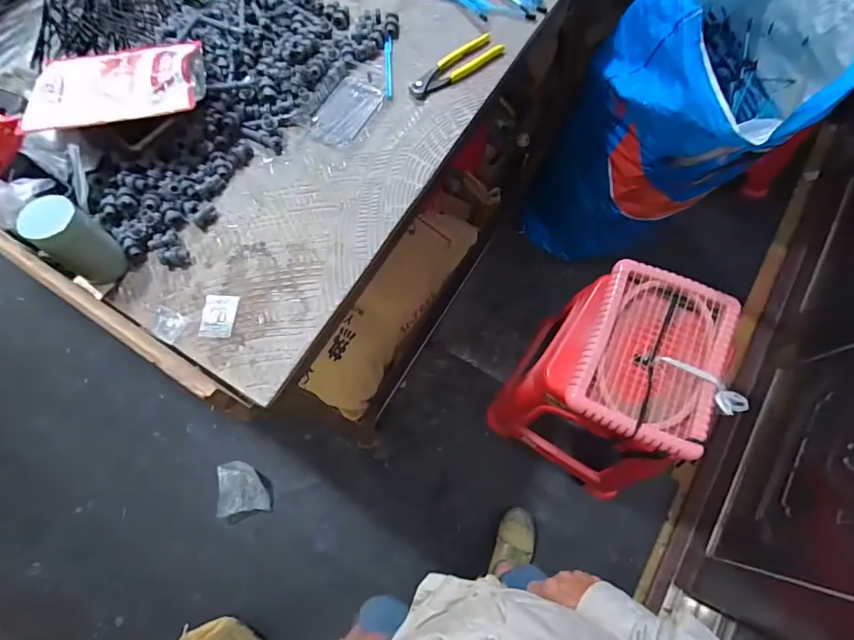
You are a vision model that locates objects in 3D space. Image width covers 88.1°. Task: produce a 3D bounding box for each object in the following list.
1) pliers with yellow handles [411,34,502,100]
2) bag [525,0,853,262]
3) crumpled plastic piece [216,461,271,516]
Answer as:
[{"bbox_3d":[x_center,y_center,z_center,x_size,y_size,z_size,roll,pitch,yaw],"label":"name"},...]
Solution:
[{"bbox_3d":[0.042,-0.397,0.693,0.160,0.015,0.046,-34,72,-9],"label":"pliers with yellow handles"},{"bbox_3d":[0.555,-0.425,1.025,0.384,0.737,0.407,-41,73,-11],"label":"bag"},{"bbox_3d":[-0.515,0.462,1.219,0.131,0.028,0.149,-17,70,-4],"label":"crumpled plastic piece"}]

